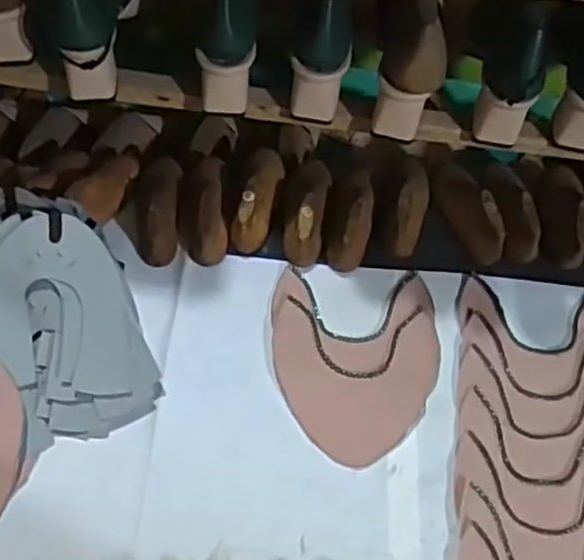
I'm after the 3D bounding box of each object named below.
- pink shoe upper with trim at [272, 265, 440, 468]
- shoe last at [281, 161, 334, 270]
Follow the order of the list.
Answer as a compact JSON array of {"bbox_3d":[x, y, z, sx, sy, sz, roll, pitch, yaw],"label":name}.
[{"bbox_3d":[0.065,0.081,0.721,0.162,0.004,0.195,1,59,-1],"label":"pink shoe upper with trim"},{"bbox_3d":[0.015,-0.084,0.789,0.047,0.054,0.137,9,59,3],"label":"shoe last"}]

